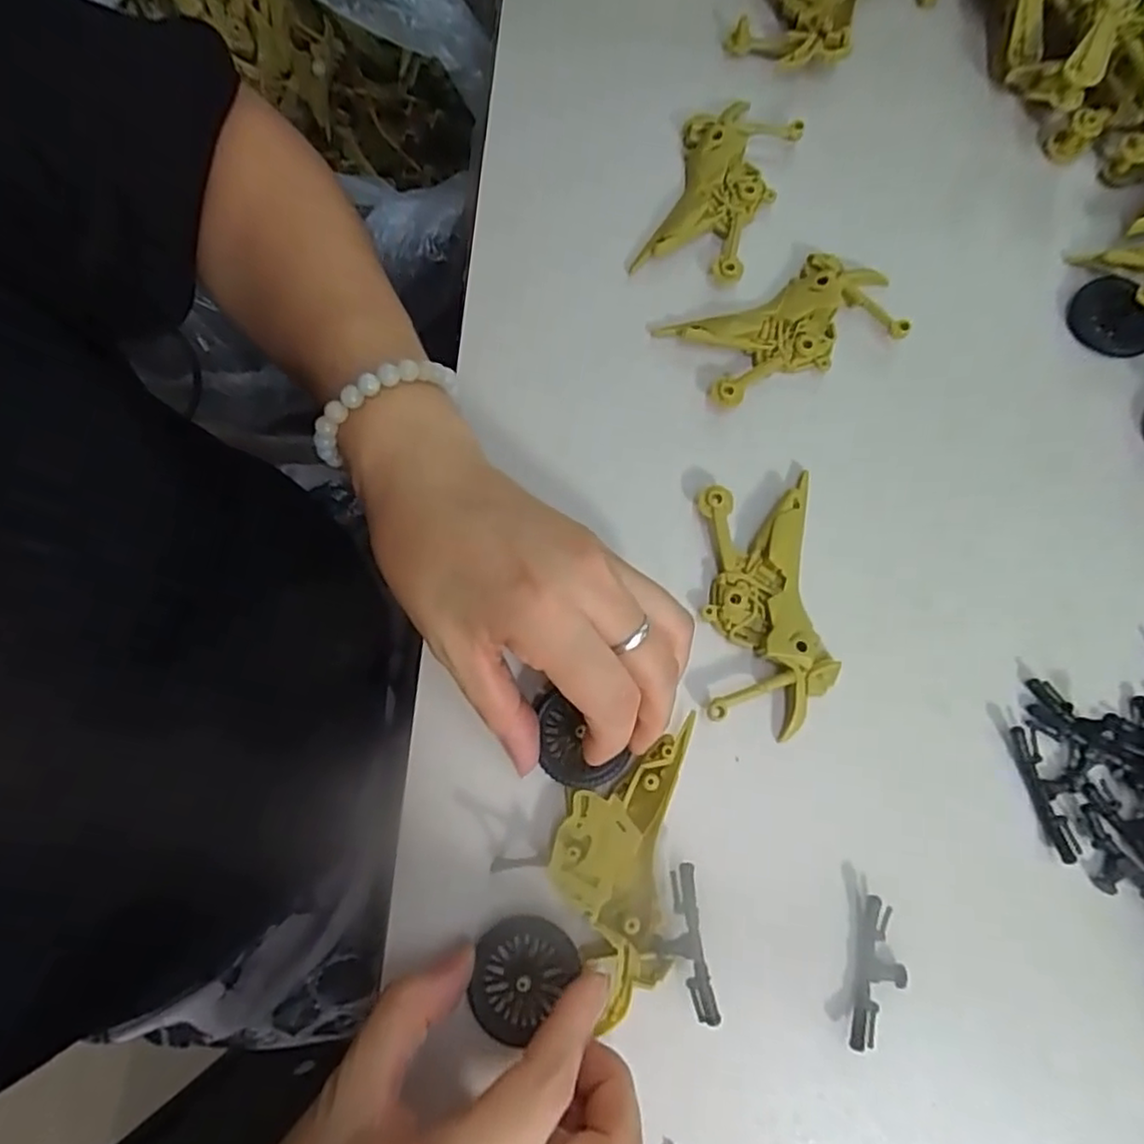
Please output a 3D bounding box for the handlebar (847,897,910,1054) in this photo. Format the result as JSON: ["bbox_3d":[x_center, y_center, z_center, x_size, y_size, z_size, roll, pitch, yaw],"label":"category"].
[{"bbox_3d":[0.109,0.142,0.235,0.016,0.008,0.048,14,76,3],"label":"handlebar"}]

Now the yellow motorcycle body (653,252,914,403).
[{"bbox_3d":[0.093,-0.106,0.290,0.098,0.012,0.046,-23,77,-6],"label":"yellow motorcycle body"}]

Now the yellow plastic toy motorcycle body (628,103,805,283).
[{"bbox_3d":[0.067,-0.175,0.304,0.048,0.011,0.090,21,77,5],"label":"yellow plastic toy motorcycle body"}]

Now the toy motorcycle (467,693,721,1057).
[{"bbox_3d":[0.006,0.101,0.237,0.076,0.013,0.107,-1,77,1],"label":"toy motorcycle"}]

